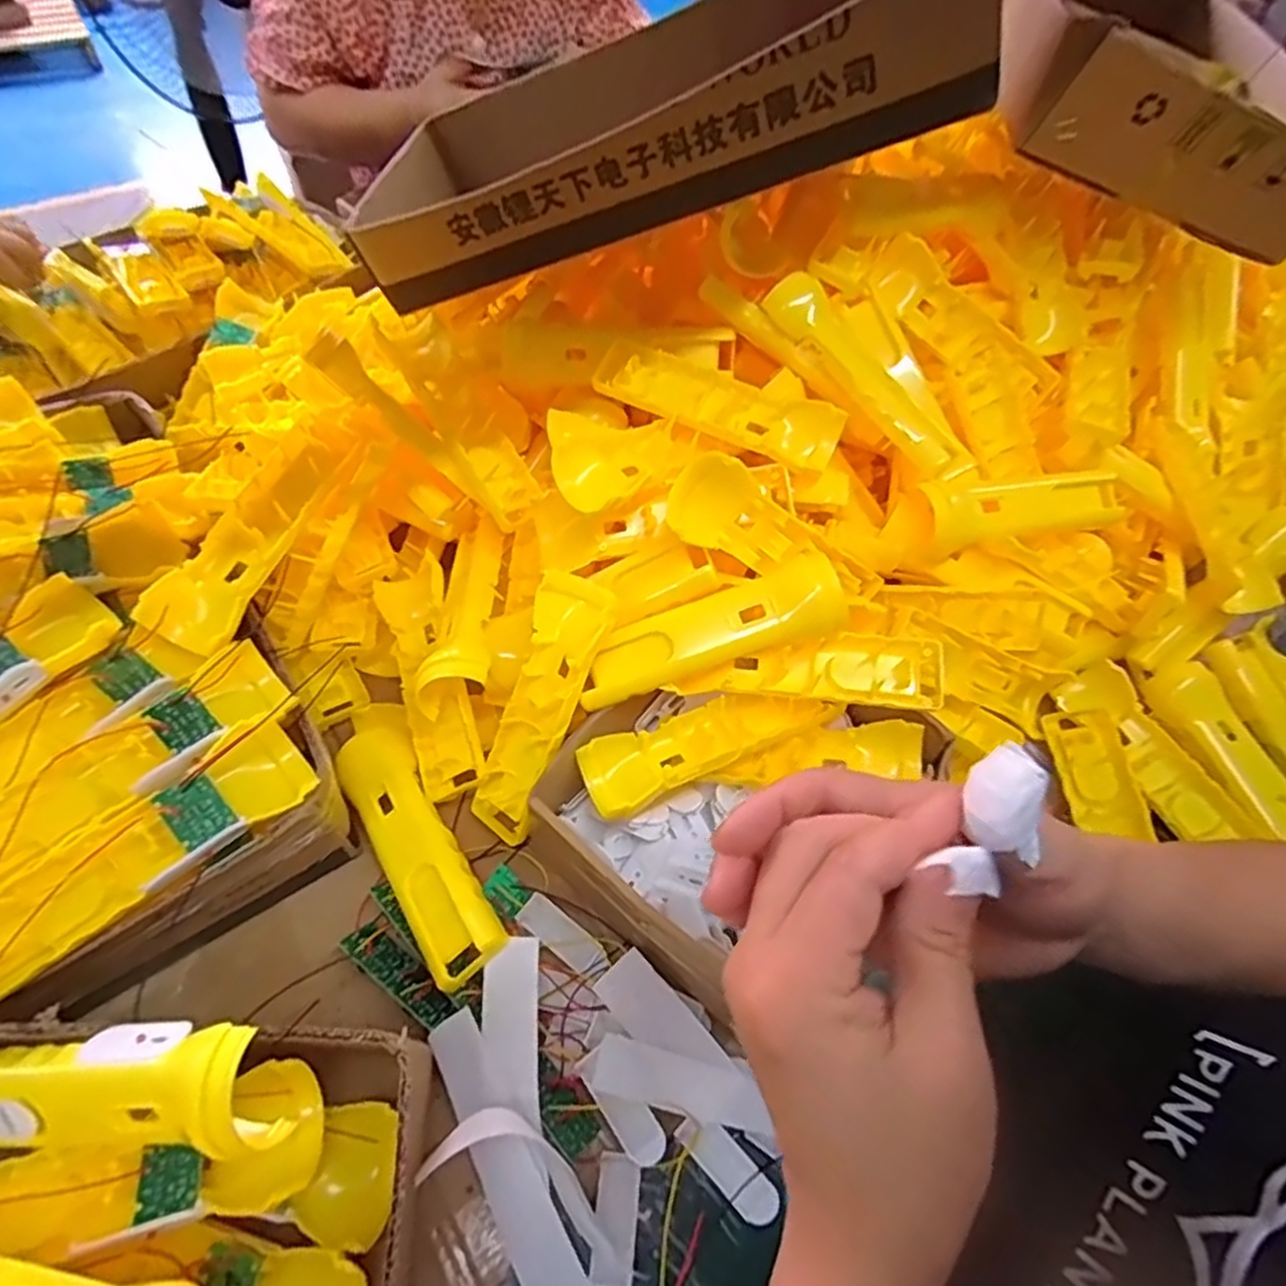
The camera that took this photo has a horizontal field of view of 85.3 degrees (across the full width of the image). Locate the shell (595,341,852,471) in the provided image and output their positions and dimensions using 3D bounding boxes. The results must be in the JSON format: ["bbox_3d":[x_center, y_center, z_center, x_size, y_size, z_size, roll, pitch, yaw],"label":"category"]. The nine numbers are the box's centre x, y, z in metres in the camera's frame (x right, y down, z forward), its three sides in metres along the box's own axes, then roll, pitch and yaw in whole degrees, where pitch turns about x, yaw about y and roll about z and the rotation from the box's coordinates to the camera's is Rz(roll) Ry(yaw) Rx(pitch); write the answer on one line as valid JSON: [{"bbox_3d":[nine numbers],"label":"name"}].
[{"bbox_3d":[0.051,-0.166,0.468,0.165,0.018,0.049,25,57,13],"label":"shell"}]

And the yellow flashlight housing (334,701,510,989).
[{"bbox_3d":[-0.140,0.107,0.413,0.049,0.027,0.188,-24,60,-20],"label":"yellow flashlight housing"}]

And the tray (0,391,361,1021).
[{"bbox_3d":[-0.343,0.025,0.402,0.224,0.099,0.350,-28,61,-21],"label":"tray"}]

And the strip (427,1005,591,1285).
[{"bbox_3d":[-0.067,0.249,0.338,0.031,0.007,0.134,-34,73,6],"label":"strip"}]

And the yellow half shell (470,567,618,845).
[{"bbox_3d":[-0.063,0.040,0.427,0.046,0.031,0.165,23,98,12],"label":"yellow half shell"}]

